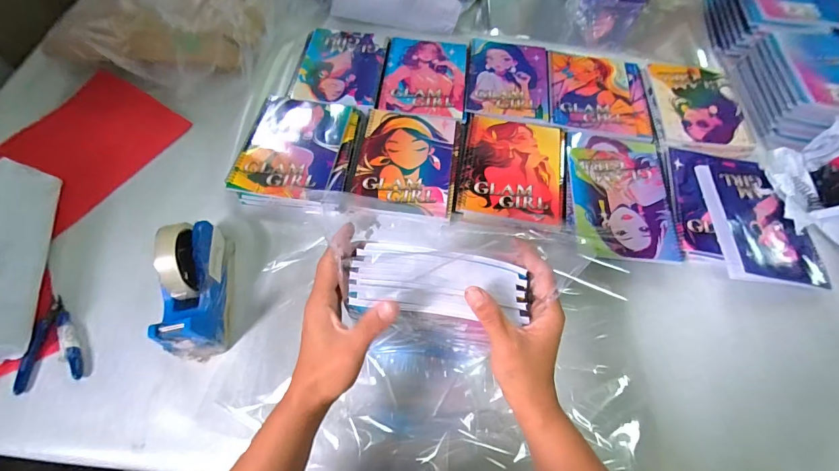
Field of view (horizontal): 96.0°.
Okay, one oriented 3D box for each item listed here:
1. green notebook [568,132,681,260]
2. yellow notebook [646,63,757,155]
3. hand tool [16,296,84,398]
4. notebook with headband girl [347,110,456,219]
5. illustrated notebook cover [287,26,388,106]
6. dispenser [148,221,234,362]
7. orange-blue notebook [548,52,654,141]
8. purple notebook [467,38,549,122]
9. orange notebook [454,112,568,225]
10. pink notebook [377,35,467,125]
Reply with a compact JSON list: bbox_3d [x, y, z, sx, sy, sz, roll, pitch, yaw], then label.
[{"bbox_3d":[0.316,-0.071,0.594,0.154,0.012,0.232,8,64,2],"label":"green notebook"},{"bbox_3d":[0.506,-0.241,0.692,0.154,0.015,0.208,6,63,1],"label":"yellow notebook"},{"bbox_3d":[-0.461,0.132,0.476,0.072,0.007,0.111,-14,65,-9],"label":"hand tool"},{"bbox_3d":[-0.021,-0.125,0.608,0.153,0.008,0.187,9,64,3],"label":"notebook with headband girl"},{"bbox_3d":[-0.147,-0.319,0.704,0.161,0.008,0.198,6,63,1],"label":"illustrated notebook cover"},{"bbox_3d":[-0.282,0.059,0.461,0.052,0.112,0.159,-8,64,-6],"label":"dispenser"},{"bbox_3d":[0.329,-0.263,0.694,0.175,0.008,0.199,7,63,2],"label":"orange-blue notebook"},{"bbox_3d":[0.165,-0.296,0.708,0.148,0.009,0.198,7,63,2],"label":"purple notebook"},{"bbox_3d":[0.151,-0.115,0.612,0.162,0.008,0.200,11,64,4],"label":"orange notebook"},{"bbox_3d":[0.011,-0.295,0.695,0.152,0.007,0.193,5,63,1],"label":"pink notebook"}]

